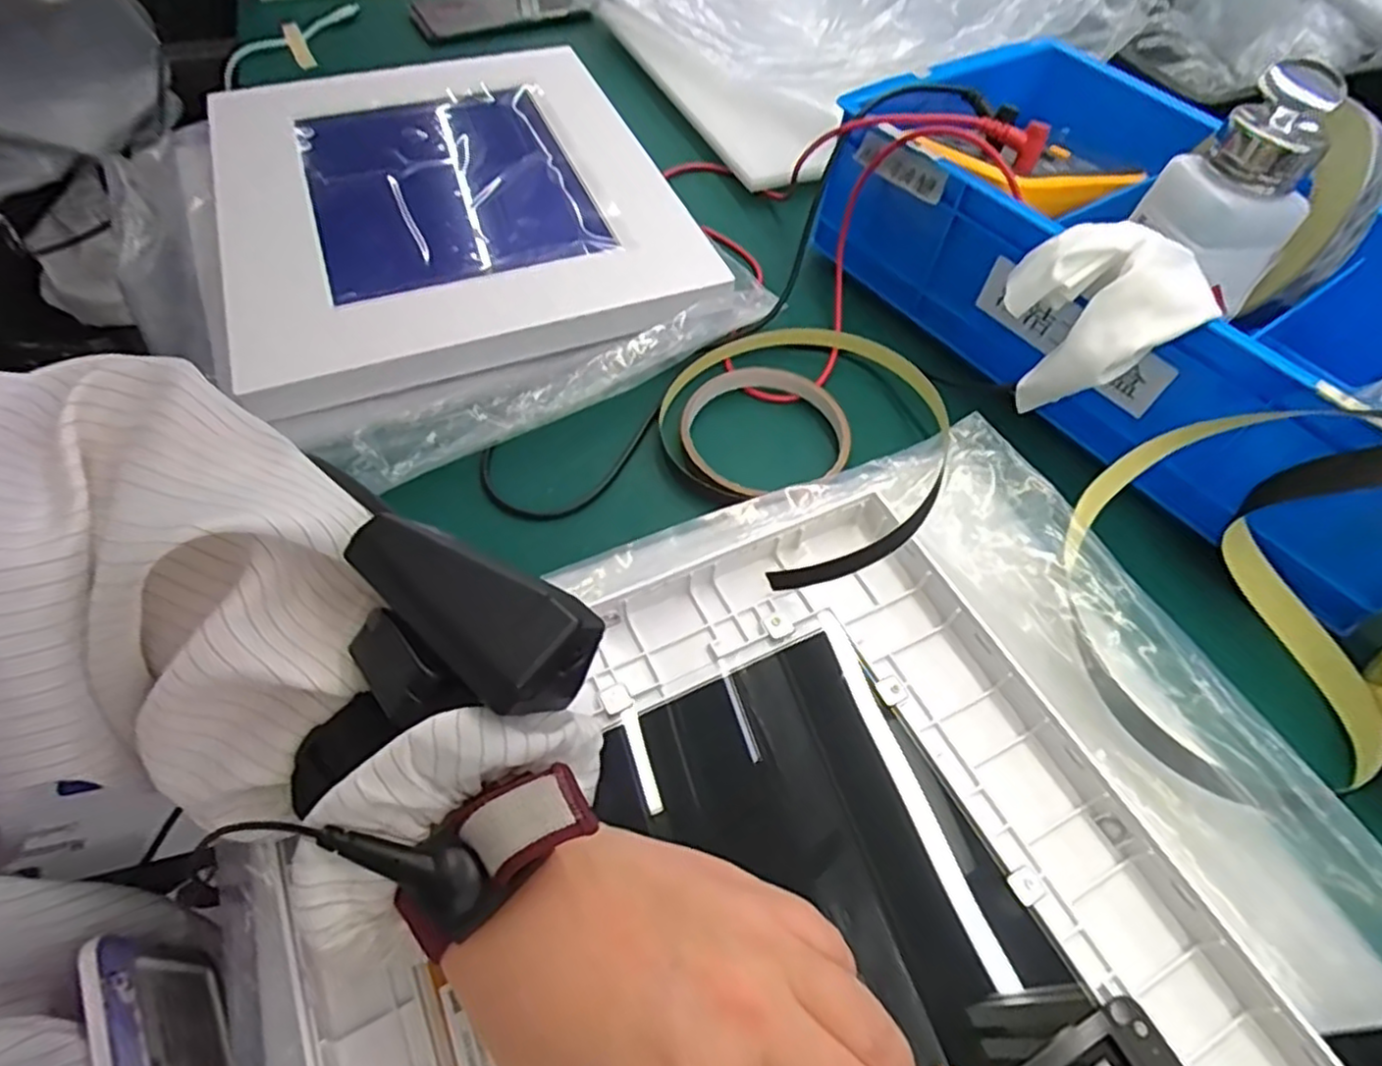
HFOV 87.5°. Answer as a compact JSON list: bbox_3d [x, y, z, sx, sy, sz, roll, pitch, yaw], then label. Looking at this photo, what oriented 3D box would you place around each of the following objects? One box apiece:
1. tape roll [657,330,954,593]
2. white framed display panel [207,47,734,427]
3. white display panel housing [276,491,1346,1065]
[{"bbox_3d":[0.061,-0.049,0.349,0.129,0.035,0.156,-23,59,-17],"label":"tape roll"},{"bbox_3d":[-0.147,-0.208,0.443,0.264,0.029,0.308,-18,58,-14],"label":"white framed display panel"},{"bbox_3d":[0.034,0.140,0.209,0.255,0.022,0.303,-21,59,-16],"label":"white display panel housing"}]

